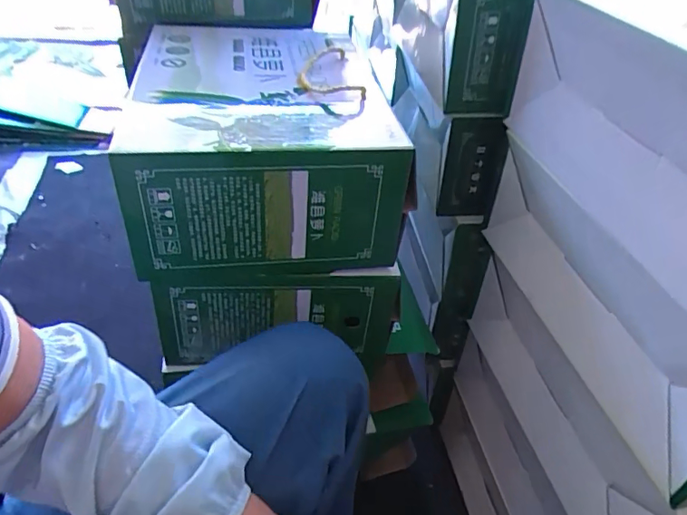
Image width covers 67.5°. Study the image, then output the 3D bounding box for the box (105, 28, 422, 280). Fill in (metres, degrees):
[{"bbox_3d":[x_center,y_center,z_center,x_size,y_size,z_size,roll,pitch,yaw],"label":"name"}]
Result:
[{"bbox_3d":[-0.095,-0.136,0.588,0.259,0.158,0.315,-3,38,-12],"label":"box"}]

